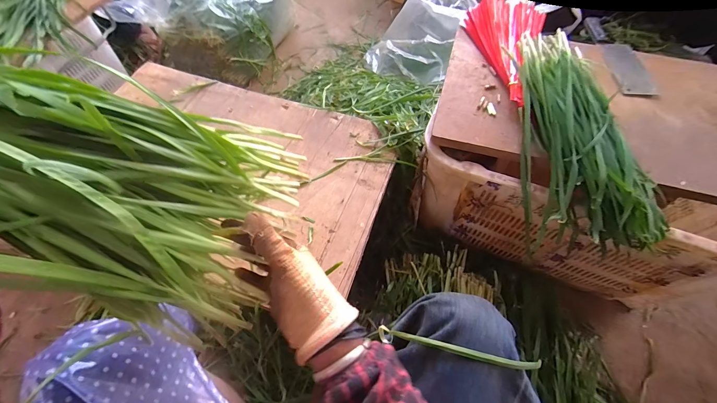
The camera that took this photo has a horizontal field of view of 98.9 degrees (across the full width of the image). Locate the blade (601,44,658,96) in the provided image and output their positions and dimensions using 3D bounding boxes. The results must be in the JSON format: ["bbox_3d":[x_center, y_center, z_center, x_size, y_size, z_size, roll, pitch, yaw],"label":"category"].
[{"bbox_3d":[0.564,-0.282,0.641,0.075,0.008,0.180,7,60,3],"label":"blade"}]

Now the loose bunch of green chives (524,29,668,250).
[{"bbox_3d":[0.358,-0.122,0.532,0.162,0.125,0.409,-1,72,-2],"label":"loose bunch of green chives"}]

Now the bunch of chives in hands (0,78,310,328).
[{"bbox_3d":[-0.167,-0.008,0.241,0.062,0.260,0.190,-5,68,46],"label":"bunch of chives in hands"}]

